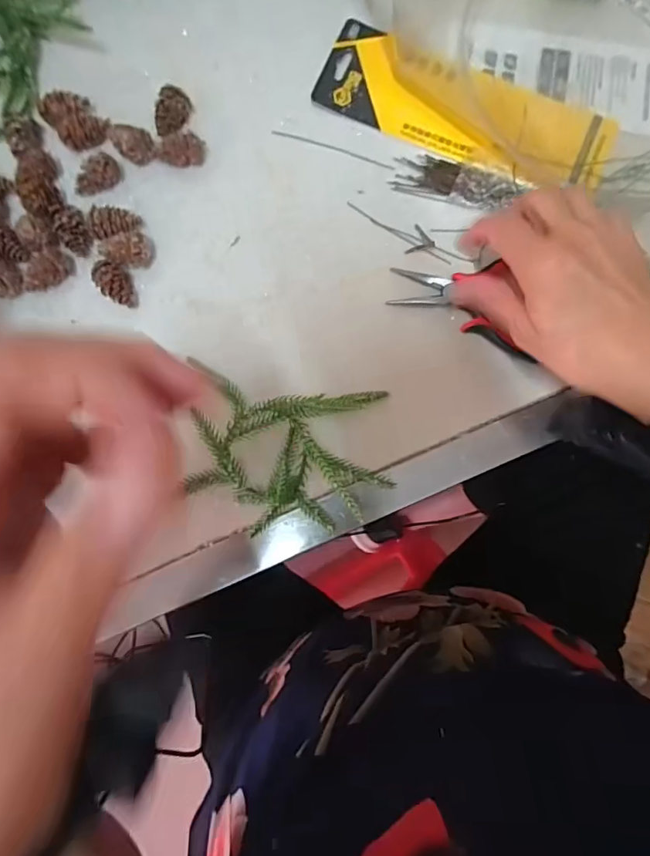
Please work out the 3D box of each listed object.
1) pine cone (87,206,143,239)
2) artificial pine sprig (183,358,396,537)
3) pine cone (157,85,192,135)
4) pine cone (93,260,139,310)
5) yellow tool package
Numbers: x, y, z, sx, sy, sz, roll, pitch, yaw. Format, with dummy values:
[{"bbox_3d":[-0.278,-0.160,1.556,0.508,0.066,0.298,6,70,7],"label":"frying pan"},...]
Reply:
[{"bbox_3d":[-0.149,-0.144,0.346,0.033,0.024,0.021,7,82,0],"label":"pine cone"},{"bbox_3d":[-0.026,0.013,0.315,0.125,0.035,0.094,9,82,1],"label":"artificial pine sprig"},{"bbox_3d":[-0.113,-0.234,0.363,0.019,0.020,0.036,9,82,1],"label":"pine cone"},{"bbox_3d":[-0.145,-0.099,0.338,0.021,0.020,0.032,-40,84,-6],"label":"pine cone"},{"bbox_3d":[0.105,-0.240,0.365,0.218,0.006,0.074,21,82,2],"label":"yellow tool package"}]

